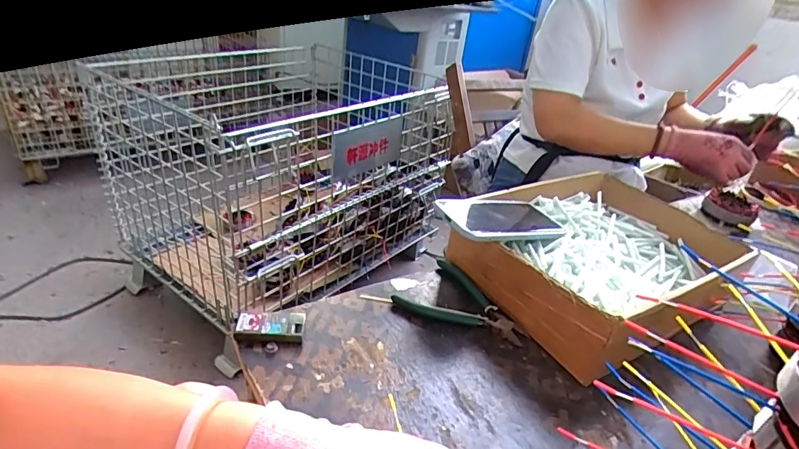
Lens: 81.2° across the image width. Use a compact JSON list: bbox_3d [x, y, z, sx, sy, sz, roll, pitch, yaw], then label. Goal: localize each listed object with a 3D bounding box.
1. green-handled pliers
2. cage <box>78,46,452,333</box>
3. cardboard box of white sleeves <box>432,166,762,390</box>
[{"bbox_3d":[0.078,0.088,0.566,0.145,0.011,0.109,16,31,16],"label":"green-handled pliers"},{"bbox_3d":[-0.346,-0.180,1.413,0.686,0.524,0.772,26,34,30],"label":"cage"},{"bbox_3d":[0.252,0.039,0.602,0.371,0.093,0.250,-16,37,-34],"label":"cardboard box of white sleeves"}]

